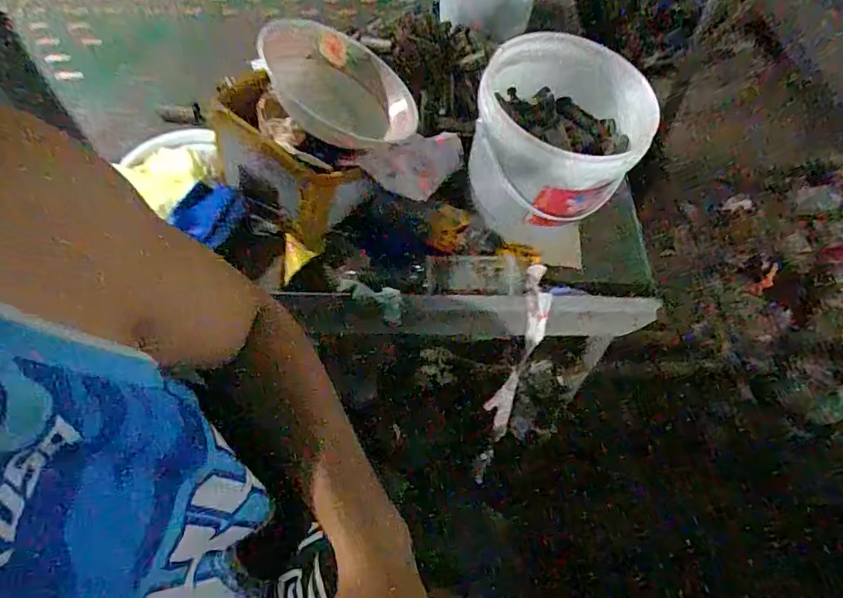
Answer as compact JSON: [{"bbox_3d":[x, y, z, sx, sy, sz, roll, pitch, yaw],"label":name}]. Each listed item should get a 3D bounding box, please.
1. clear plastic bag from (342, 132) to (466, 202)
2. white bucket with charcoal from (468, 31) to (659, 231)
[{"bbox_3d":[-0.017,-0.167,0.648,0.153,0.056,0.057,-13,58,-27],"label":"clear plastic bag"},{"bbox_3d":[0.162,-0.202,0.642,0.167,0.162,0.195,11,58,7],"label":"white bucket with charcoal"}]

